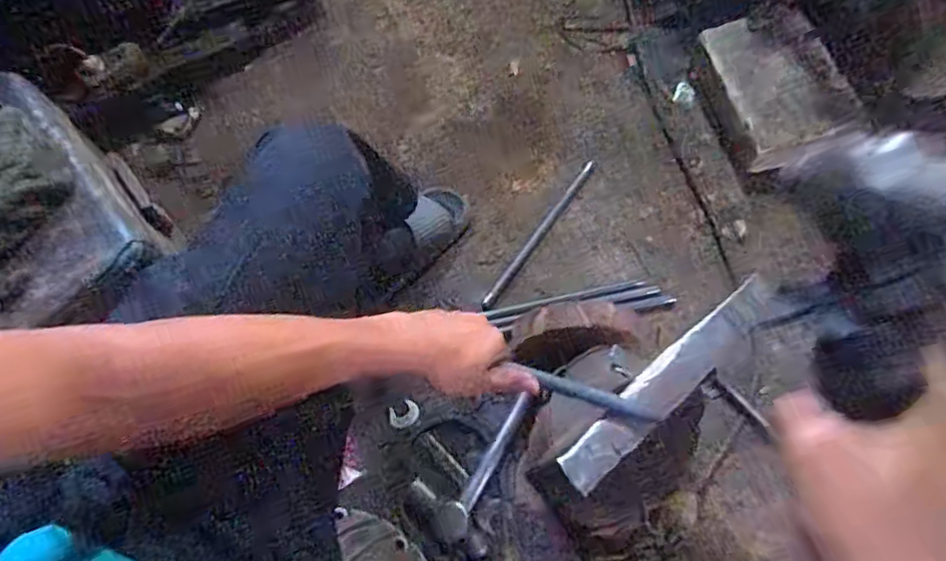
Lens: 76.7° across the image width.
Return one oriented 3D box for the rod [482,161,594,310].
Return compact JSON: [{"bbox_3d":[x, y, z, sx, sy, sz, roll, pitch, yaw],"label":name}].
[{"bbox_3d":[0.118,-0.086,1.041,0.019,0.015,0.350,34,70,12],"label":"rod"}]

